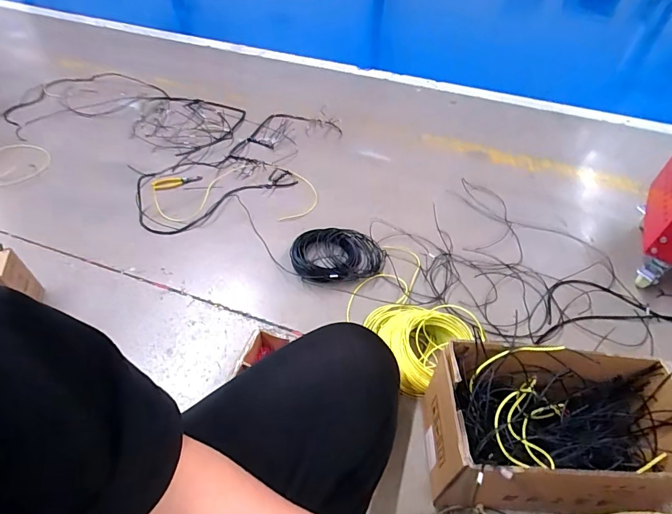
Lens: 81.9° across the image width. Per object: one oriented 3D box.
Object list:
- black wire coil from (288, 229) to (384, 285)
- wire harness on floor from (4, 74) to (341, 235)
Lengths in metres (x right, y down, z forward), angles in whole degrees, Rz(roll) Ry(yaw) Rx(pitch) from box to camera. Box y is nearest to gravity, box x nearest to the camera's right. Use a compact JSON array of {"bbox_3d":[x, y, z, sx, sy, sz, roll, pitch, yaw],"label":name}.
[{"bbox_3d":[0.006,-0.002,1.124,0.261,0.048,0.192,4,47,1],"label":"black wire coil"},{"bbox_3d":[-0.717,-0.575,1.656,1.331,0.067,0.858,29,52,22],"label":"wire harness on floor"}]

